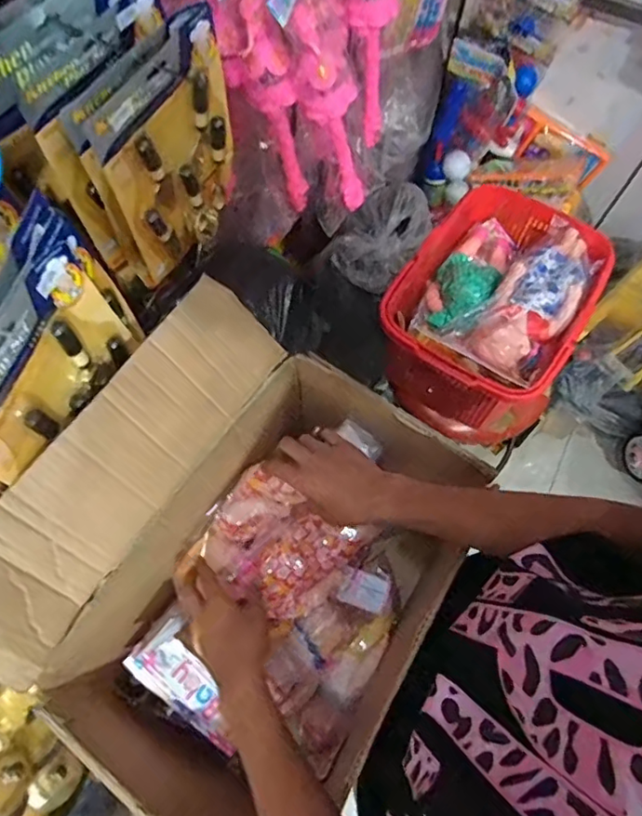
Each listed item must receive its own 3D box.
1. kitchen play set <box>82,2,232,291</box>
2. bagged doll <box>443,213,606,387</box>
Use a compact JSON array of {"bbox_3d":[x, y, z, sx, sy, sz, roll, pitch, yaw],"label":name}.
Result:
[{"bbox_3d":[-0.168,-0.298,0.674,0.034,0.243,0.204,22,69,7],"label":"kitchen play set"},{"bbox_3d":[0.365,-0.184,0.955,0.136,0.066,0.321,37,71,13],"label":"bagged doll"}]

